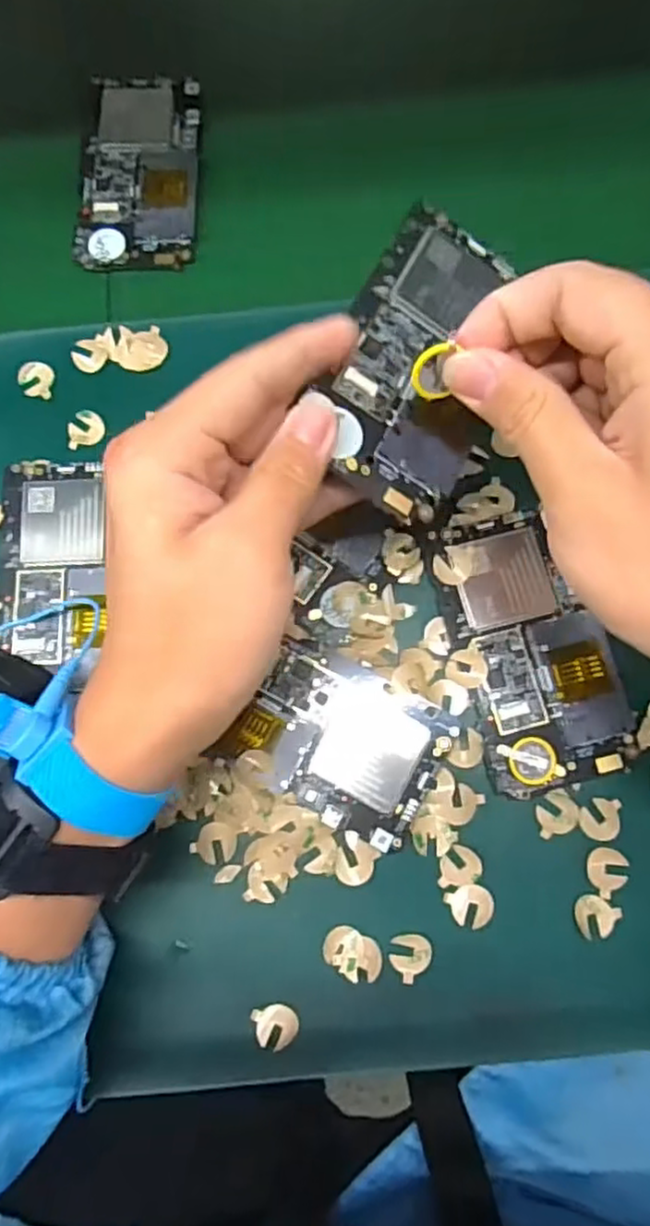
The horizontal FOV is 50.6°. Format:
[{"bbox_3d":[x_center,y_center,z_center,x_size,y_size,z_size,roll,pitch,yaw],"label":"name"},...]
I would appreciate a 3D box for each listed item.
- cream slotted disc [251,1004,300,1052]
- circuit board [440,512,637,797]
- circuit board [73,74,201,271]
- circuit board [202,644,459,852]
[{"bbox_3d":[-0.020,0.174,0.288,0.018,0.005,0.017,0,77,1],"label":"cream slotted disc"},{"bbox_3d":[0.094,0.016,0.310,0.066,0.008,0.120,-14,77,-2],"label":"circuit board"},{"bbox_3d":[-0.101,-0.247,0.383,0.064,0.007,0.121,2,77,2],"label":"circuit board"},{"bbox_3d":[0.006,0.057,0.306,0.085,0.006,0.064,29,79,8],"label":"circuit board"}]

